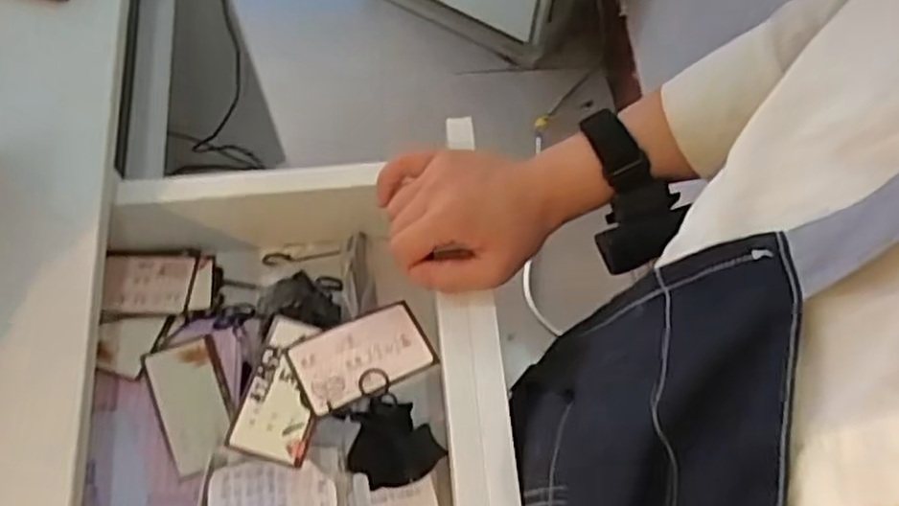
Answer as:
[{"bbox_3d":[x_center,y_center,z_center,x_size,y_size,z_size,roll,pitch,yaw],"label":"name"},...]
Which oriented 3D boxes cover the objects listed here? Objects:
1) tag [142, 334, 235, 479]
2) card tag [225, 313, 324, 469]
[{"bbox_3d":[-0.176,0.104,0.515,0.050,0.006,0.087,-19,84,-9],"label":"tag"},{"bbox_3d":[-0.105,0.086,0.472,0.045,0.005,0.087,13,66,4],"label":"card tag"}]

